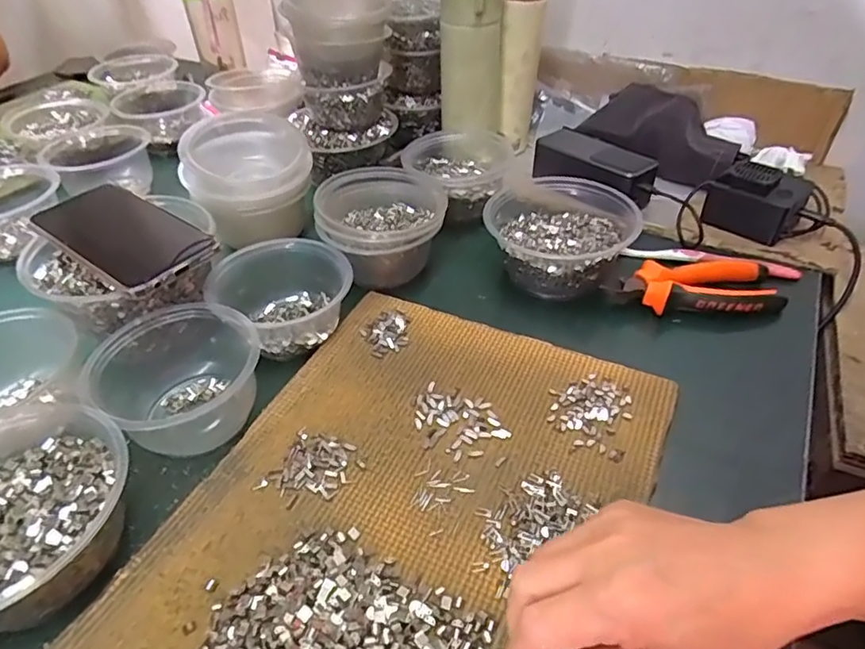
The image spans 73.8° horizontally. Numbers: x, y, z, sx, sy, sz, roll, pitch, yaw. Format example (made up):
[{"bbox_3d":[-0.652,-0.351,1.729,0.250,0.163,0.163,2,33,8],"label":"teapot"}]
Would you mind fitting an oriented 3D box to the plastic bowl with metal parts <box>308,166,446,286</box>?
[{"bbox_3d":[-0.047,-0.092,0.544,0.116,0.071,0.108,0,42,0],"label":"plastic bowl with metal parts"}]

